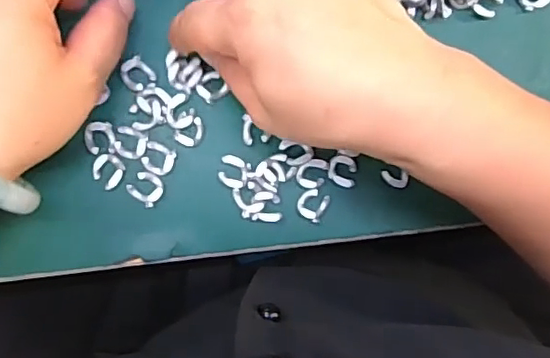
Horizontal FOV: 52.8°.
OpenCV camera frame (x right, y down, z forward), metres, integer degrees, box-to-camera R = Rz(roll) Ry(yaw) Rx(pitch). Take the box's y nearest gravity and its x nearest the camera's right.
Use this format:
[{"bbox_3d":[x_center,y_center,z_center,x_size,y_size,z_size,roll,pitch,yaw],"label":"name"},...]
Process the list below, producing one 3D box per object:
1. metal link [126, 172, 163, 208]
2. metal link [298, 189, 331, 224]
[{"bbox_3d":[-0.063,0.005,0.270,0.016,0.004,0.015,0,90,-7],"label":"metal link"},{"bbox_3d":[0.019,0.013,0.280,0.014,0.004,0.015,31,86,-6],"label":"metal link"}]

